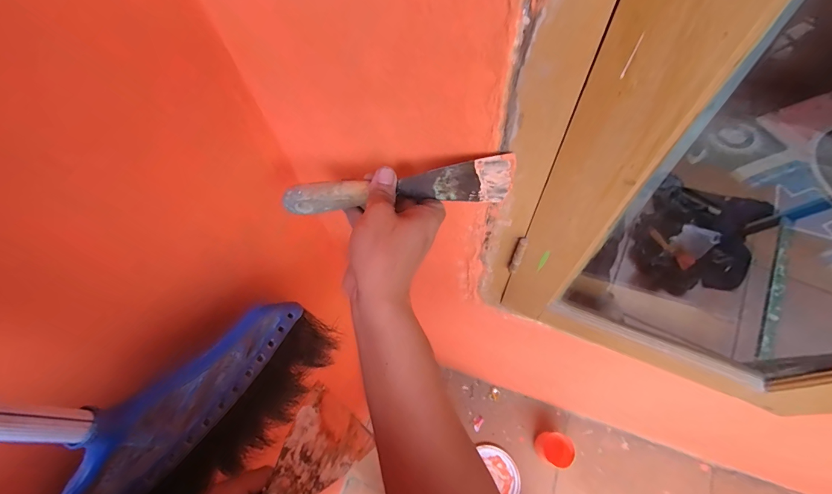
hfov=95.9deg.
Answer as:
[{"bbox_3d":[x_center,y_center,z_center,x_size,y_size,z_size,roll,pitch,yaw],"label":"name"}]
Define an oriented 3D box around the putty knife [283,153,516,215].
[{"bbox_3d":[-0.016,-0.051,0.334,0.199,0.062,0.013,-6,66,3],"label":"putty knife"}]

